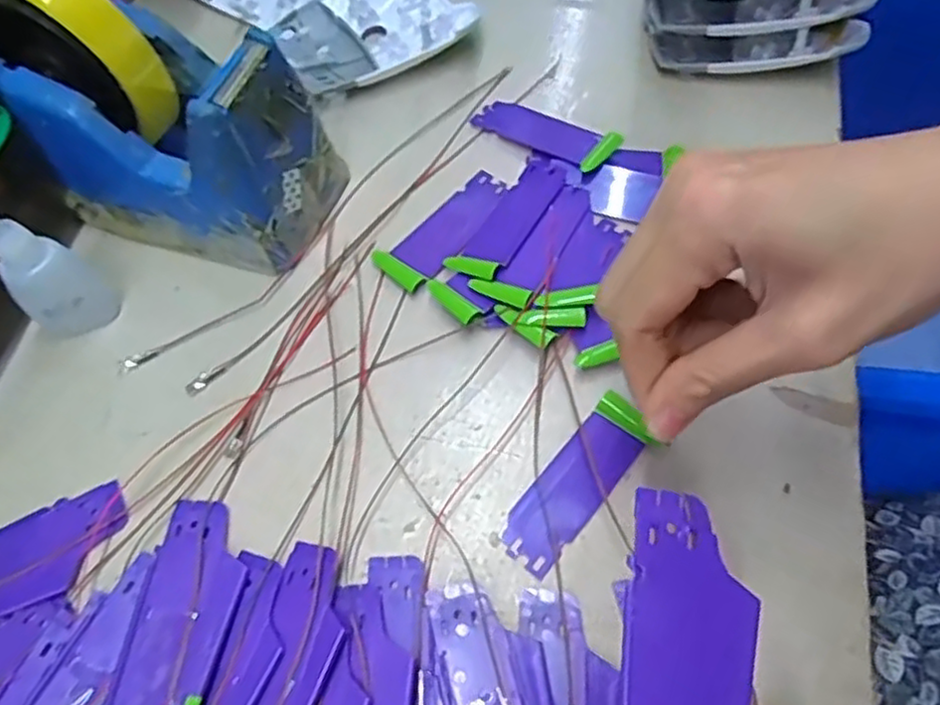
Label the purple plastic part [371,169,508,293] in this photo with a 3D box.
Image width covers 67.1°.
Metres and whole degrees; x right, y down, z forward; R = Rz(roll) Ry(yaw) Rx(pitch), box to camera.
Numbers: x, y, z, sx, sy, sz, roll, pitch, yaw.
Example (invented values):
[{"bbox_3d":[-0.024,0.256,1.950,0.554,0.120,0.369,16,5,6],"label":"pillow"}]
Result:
[{"bbox_3d":[-0.011,-0.063,0.354,0.031,0.004,0.078,40,70,22],"label":"purple plastic part"}]

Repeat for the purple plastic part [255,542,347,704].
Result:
[{"bbox_3d":[-0.065,0.114,0.254,0.030,0.014,0.089,9,62,8],"label":"purple plastic part"}]

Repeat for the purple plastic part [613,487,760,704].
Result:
[{"bbox_3d":[0.060,0.083,0.200,0.042,0.008,0.085,1,69,4],"label":"purple plastic part"}]

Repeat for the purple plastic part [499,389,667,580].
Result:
[{"bbox_3d":[0.044,0.053,0.290,0.027,0.004,0.078,36,77,19],"label":"purple plastic part"}]

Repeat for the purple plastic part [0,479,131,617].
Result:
[{"bbox_3d":[-0.183,0.085,0.285,0.088,0.006,0.037,-25,63,-10],"label":"purple plastic part"}]

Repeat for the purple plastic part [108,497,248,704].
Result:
[{"bbox_3d":[-0.106,0.099,0.267,0.041,0.015,0.087,6,62,6],"label":"purple plastic part"}]

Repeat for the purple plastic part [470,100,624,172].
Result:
[{"bbox_3d":[0.040,-0.118,0.377,0.080,0.007,0.027,32,66,27],"label":"purple plastic part"}]

